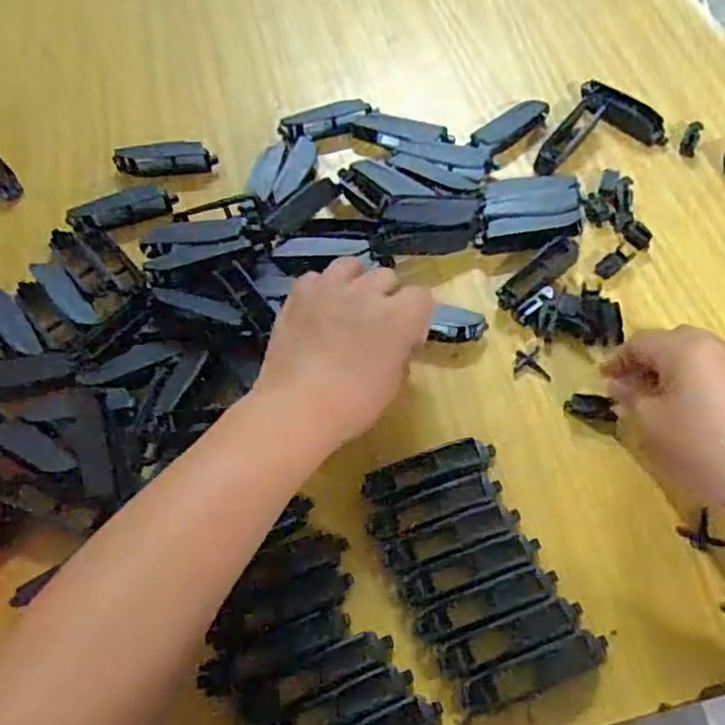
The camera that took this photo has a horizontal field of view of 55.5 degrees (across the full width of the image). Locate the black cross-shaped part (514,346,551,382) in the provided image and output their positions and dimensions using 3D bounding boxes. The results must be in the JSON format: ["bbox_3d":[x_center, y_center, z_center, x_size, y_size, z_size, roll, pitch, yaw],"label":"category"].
[{"bbox_3d":[0.101,0.002,0.418,0.019,0.004,0.023,-11,60,-4],"label":"black cross-shaped part"}]

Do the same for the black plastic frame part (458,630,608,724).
[{"bbox_3d":[0.081,0.151,0.332,0.079,0.005,0.019,-19,61,-9],"label":"black plastic frame part"}]

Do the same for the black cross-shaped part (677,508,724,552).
[{"bbox_3d":[0.178,0.090,0.363,0.020,0.004,0.021,-21,61,-10],"label":"black cross-shaped part"}]

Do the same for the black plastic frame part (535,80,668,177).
[{"bbox_3d":[0.177,-0.163,0.501,0.072,0.015,0.091,28,64,17],"label":"black plastic frame part"}]

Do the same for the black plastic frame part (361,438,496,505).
[{"bbox_3d":[0.037,0.061,0.383,0.075,0.011,0.021,-19,60,-9],"label":"black plastic frame part"}]

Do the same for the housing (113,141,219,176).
[{"bbox_3d":[-0.145,-0.149,0.505,0.073,0.011,0.021,-2,59,1],"label":"housing"}]

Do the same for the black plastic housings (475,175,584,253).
[{"bbox_3d":[0.113,-0.102,0.469,0.072,0.014,0.053,-3,59,1],"label":"black plastic housings"}]

